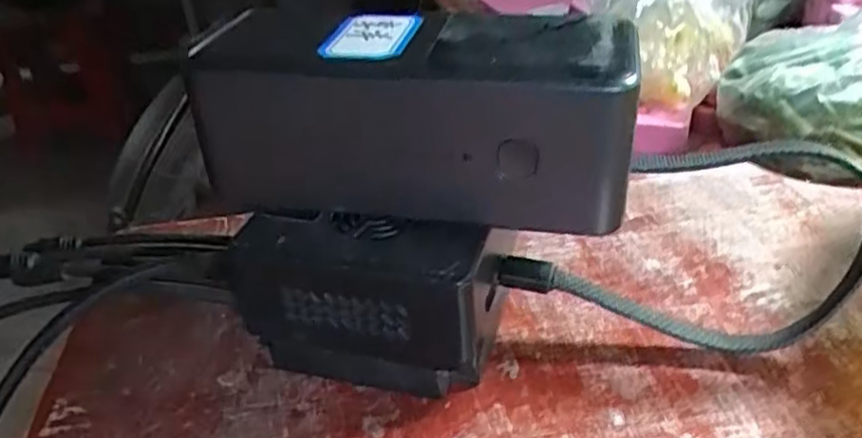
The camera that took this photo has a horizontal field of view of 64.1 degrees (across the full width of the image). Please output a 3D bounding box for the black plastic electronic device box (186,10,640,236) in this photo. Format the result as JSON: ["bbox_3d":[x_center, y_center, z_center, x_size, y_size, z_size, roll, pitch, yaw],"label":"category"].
[{"bbox_3d":[0.007,-0.031,0.204,0.100,0.050,0.046,0,32,8],"label":"black plastic electronic device box"}]

